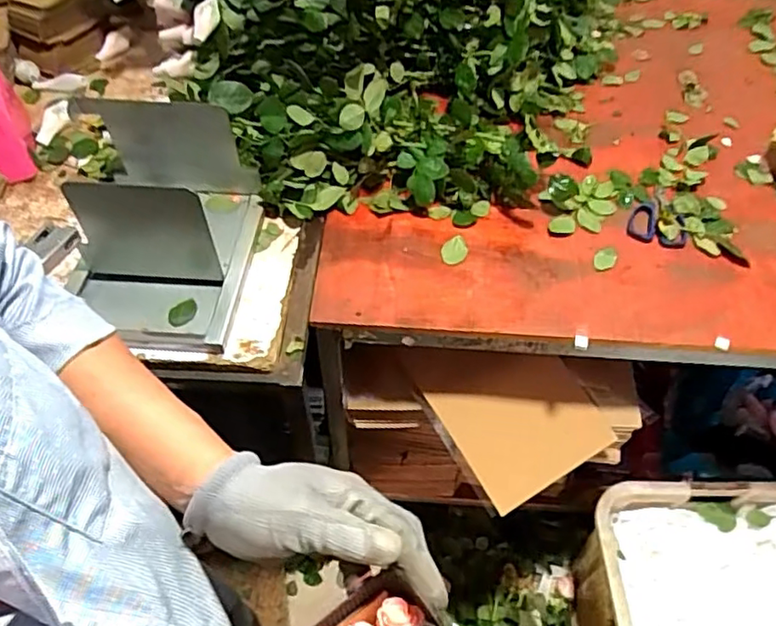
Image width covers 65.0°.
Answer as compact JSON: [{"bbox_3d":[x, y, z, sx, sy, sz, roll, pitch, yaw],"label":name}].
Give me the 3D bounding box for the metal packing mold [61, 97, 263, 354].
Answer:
[{"bbox_3d":[-0.277,-0.104,0.745,0.199,0.143,0.283,2,54,0],"label":"metal packing mold"}]

